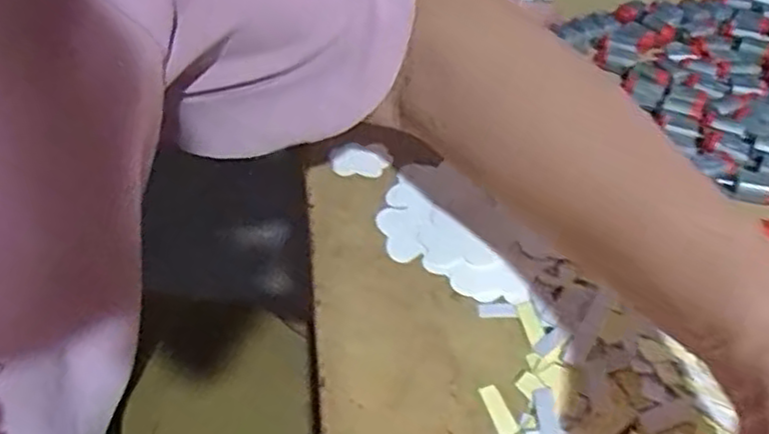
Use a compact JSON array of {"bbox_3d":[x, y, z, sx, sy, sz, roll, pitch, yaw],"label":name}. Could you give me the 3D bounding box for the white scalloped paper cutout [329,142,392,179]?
[{"bbox_3d":[-0.017,-0.039,0.483,0.041,0.008,0.029,-1,46,-2],"label":"white scalloped paper cutout"}]

